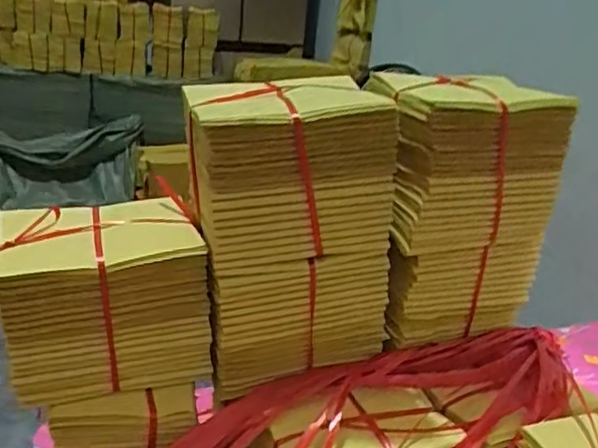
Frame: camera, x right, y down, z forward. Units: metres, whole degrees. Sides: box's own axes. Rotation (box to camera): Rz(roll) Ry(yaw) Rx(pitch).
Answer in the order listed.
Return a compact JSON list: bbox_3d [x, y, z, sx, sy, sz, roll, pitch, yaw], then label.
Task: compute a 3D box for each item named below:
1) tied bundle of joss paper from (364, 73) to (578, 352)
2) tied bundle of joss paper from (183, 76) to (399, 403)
[{"bbox_3d":[0.145,-0.014,0.618,0.177,0.243,0.110,-5,24,-26],"label":"tied bundle of joss paper"},{"bbox_3d":[-0.011,0.006,0.563,0.171,0.247,0.092,-5,24,-27],"label":"tied bundle of joss paper"}]

